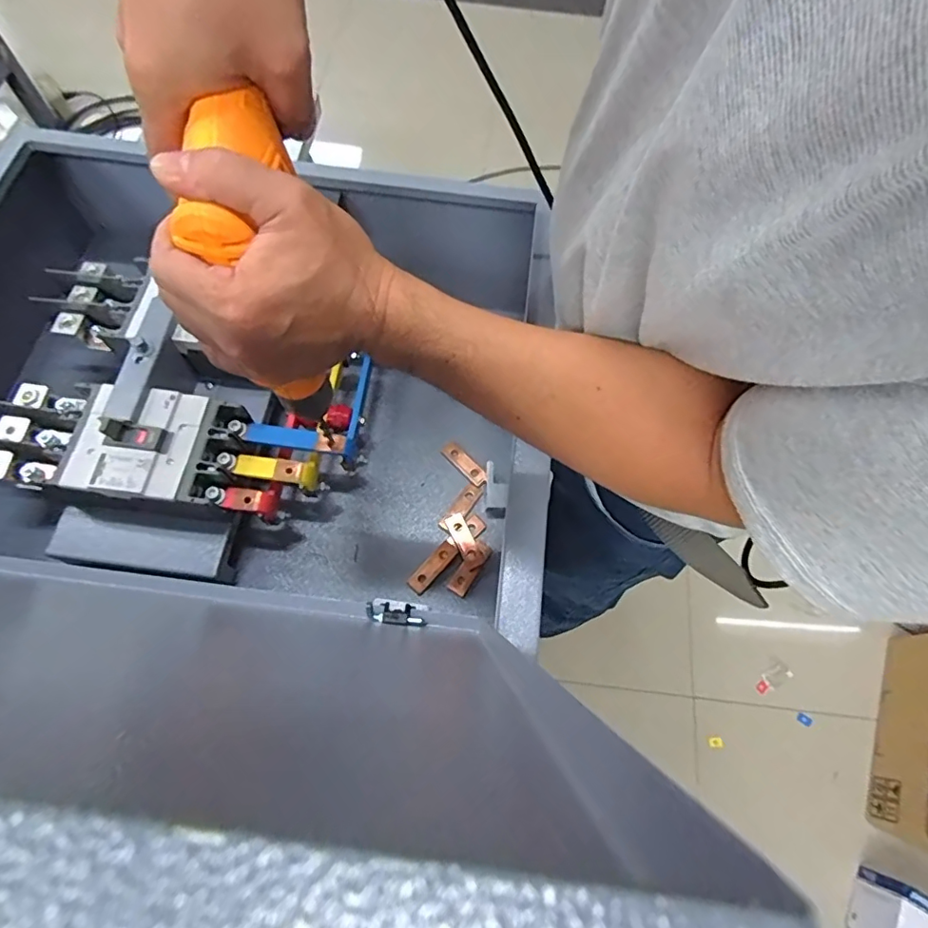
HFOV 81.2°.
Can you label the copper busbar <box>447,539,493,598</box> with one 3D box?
[{"bbox_3d":[0.006,0.108,0.566,0.020,0.005,0.060,31,69,10],"label":"copper busbar"}]

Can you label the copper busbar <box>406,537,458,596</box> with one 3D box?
[{"bbox_3d":[-0.031,0.106,0.565,0.021,0.007,0.065,40,71,13],"label":"copper busbar"}]

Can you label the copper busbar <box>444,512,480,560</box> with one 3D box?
[{"bbox_3d":[-0.002,0.077,0.580,0.021,0.009,0.053,-25,70,-12],"label":"copper busbar"}]

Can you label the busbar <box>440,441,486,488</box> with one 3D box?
[{"bbox_3d":[0.000,-0.001,0.618,0.019,0.011,0.061,-42,75,-18],"label":"busbar"}]

